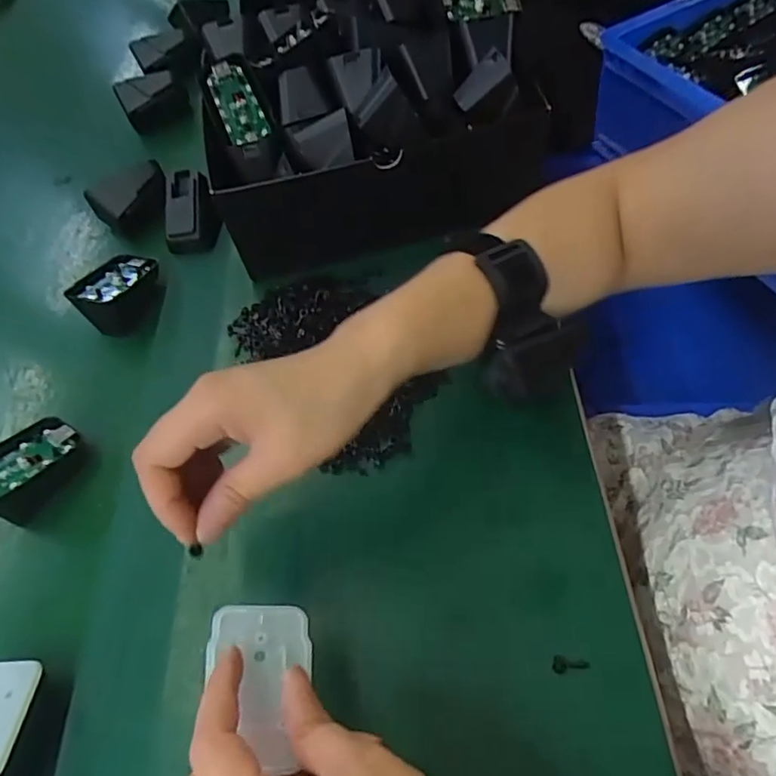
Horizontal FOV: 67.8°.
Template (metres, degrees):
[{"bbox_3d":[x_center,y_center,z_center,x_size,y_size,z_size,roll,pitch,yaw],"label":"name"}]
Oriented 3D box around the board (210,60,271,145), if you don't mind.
[{"bbox_3d":[-0.119,-0.223,0.452,0.031,0.005,0.061,-25,100,0],"label":"board"}]

